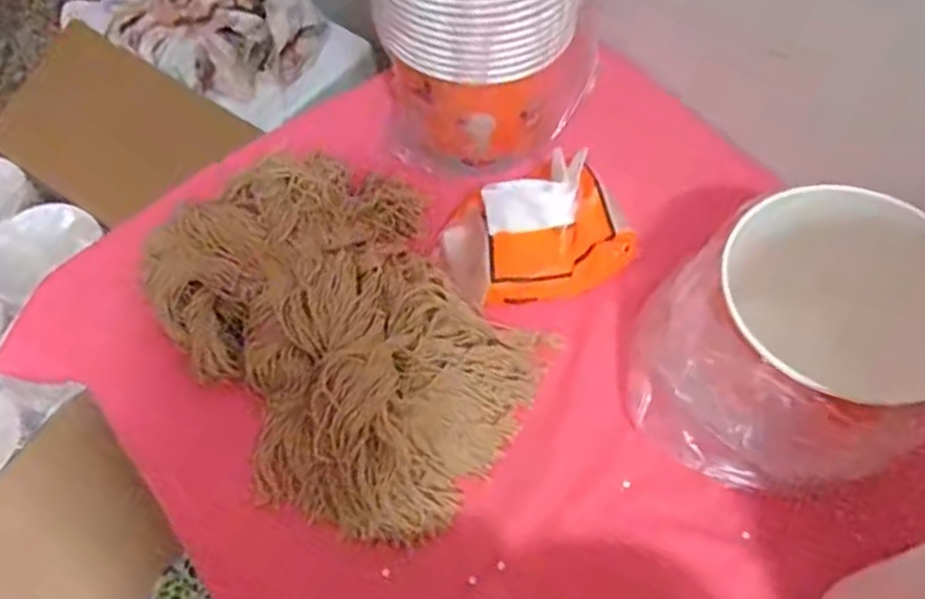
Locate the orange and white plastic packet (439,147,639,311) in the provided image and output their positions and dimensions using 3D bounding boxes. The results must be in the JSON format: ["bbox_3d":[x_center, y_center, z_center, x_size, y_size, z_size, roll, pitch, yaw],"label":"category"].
[{"bbox_3d":[0.062,-0.060,0.608,0.154,0.087,0.115,-7,59,-3],"label":"orange and white plastic packet"}]

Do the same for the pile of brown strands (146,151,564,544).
[{"bbox_3d":[-0.088,0.017,0.585,0.228,0.096,0.309,-35,65,-18],"label":"pile of brown strands"}]

